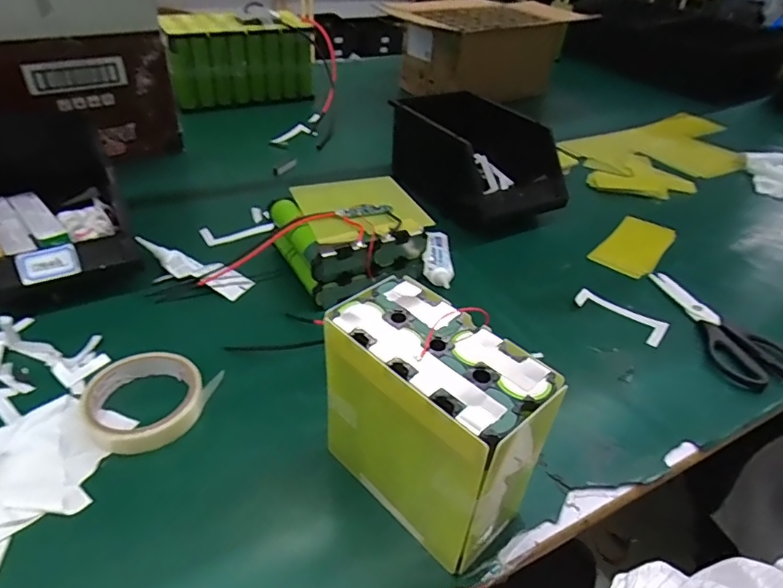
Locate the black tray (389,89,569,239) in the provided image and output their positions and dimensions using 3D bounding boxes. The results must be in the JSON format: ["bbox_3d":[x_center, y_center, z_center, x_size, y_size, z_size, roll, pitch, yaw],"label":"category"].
[{"bbox_3d":[0.119,-0.188,0.737,0.139,0.125,0.221,-23,47,-31],"label":"black tray"}]

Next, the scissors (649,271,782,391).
[{"bbox_3d":[0.365,0.029,0.579,0.084,0.011,0.189,-3,39,-10],"label":"scissors"}]

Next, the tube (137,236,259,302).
[{"bbox_3d":[-0.230,-0.034,0.594,0.142,0.022,0.039,20,41,17],"label":"tube"}]

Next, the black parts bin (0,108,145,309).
[{"bbox_3d":[-0.411,-0.118,0.601,0.161,0.107,0.318,-19,44,-27],"label":"black parts bin"}]

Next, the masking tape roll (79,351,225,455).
[{"bbox_3d":[-0.211,0.086,0.439,0.093,0.023,0.094,3,39,-2],"label":"masking tape roll"}]

